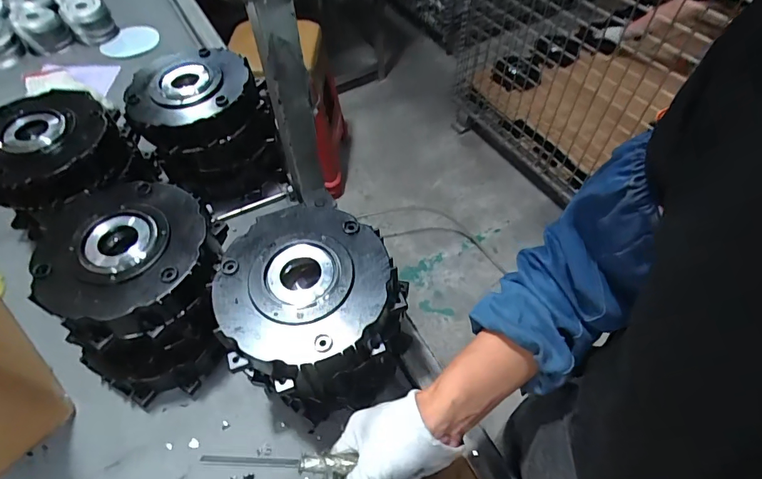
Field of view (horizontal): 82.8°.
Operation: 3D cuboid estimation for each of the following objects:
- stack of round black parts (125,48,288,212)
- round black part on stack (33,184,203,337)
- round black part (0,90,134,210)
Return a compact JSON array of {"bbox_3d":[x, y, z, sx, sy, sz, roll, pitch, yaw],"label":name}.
[{"bbox_3d":[-0.250,-0.156,0.633,0.170,0.155,0.160,-27,59,-17],"label":"stack of round black parts"},{"bbox_3d":[-0.266,0.011,0.451,0.164,0.049,0.162,0,55,0],"label":"round black part on stack"},{"bbox_3d":[-0.429,-0.114,0.560,0.161,0.074,0.161,0,55,0],"label":"round black part"}]

